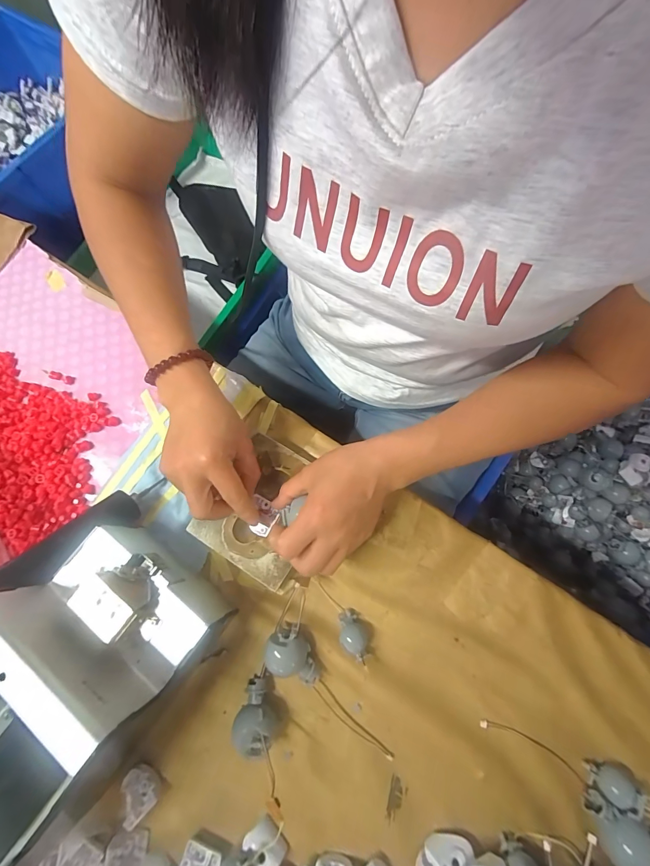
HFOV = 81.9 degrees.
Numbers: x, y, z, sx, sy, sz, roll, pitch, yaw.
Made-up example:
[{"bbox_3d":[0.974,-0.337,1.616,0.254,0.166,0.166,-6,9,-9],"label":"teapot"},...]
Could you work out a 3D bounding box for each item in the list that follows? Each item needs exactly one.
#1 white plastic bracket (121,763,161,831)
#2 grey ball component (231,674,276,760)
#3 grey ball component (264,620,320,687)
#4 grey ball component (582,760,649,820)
[{"bbox_3d":[-0.155,0.298,0.310,0.029,0.014,0.032,-43,77,-9],"label":"white plastic bracket"},{"bbox_3d":[-0.055,0.234,0.312,0.033,0.030,0.047,13,75,6],"label":"grey ball component"},{"bbox_3d":[-0.030,0.196,0.327,0.037,0.028,0.050,-24,74,-4],"label":"grey ball component"},{"bbox_3d":[0.224,0.269,0.287,0.037,0.019,0.027,35,79,11],"label":"grey ball component"}]

